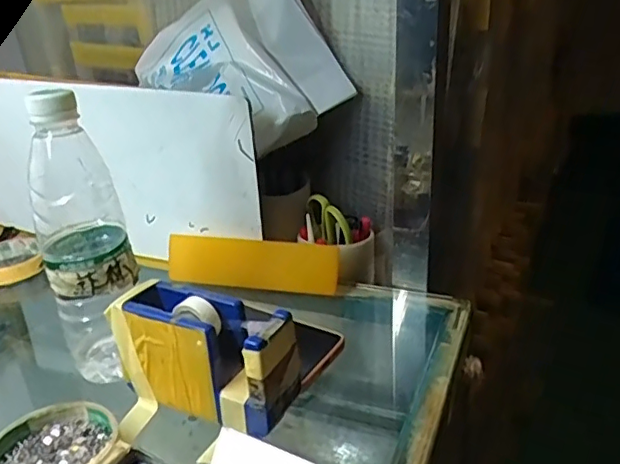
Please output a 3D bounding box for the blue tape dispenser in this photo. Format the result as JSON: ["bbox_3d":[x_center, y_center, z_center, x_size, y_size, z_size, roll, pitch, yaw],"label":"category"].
[{"bbox_3d":[-0.076,0.086,0.405,0.132,0.072,0.049,8,26,24],"label":"blue tape dispenser"}]

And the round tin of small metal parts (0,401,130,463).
[{"bbox_3d":[-0.166,0.145,0.365,0.084,0.014,0.082,-3,24,1],"label":"round tin of small metal parts"}]

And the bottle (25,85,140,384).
[{"bbox_3d":[-0.172,0.007,0.433,0.065,0.221,0.065,-15,26,-25],"label":"bottle"}]

